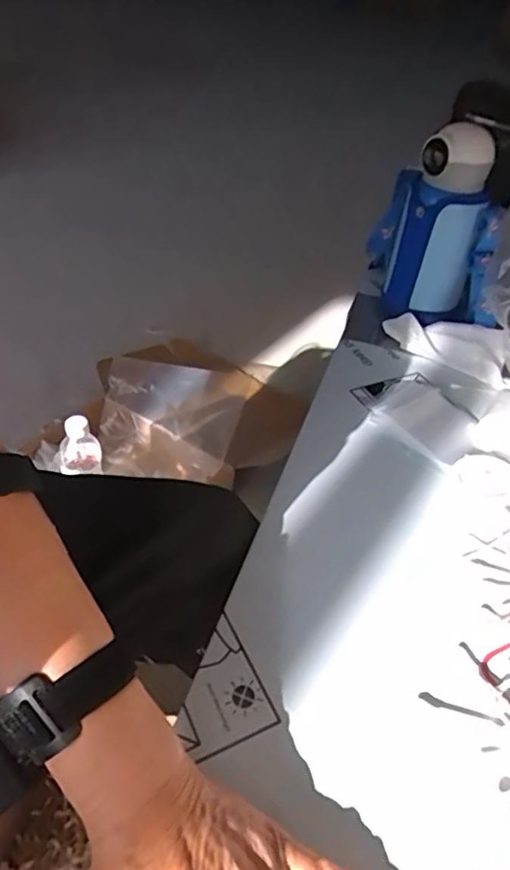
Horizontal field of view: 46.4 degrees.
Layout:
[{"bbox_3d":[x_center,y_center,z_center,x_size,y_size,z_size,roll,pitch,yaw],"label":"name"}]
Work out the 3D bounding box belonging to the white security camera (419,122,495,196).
[{"bbox_3d":[0.216,-0.300,0.635,0.075,0.059,0.067,16,43,11],"label":"white security camera"}]

